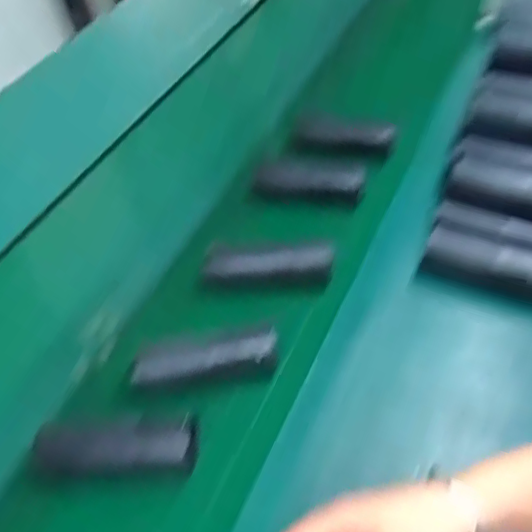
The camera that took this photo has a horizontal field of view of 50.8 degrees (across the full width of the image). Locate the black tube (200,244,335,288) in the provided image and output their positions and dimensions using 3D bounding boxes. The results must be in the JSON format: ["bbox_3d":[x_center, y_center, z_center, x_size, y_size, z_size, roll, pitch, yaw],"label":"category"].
[{"bbox_3d":[0.002,-0.002,0.711,0.161,0.030,0.046,0,47,6],"label":"black tube"}]

